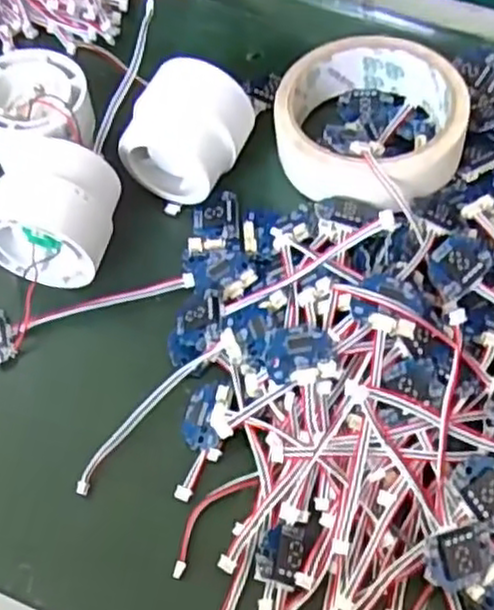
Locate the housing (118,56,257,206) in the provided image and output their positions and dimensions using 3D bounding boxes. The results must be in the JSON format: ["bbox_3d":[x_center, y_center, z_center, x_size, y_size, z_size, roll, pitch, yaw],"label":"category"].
[{"bbox_3d":[-0.029,-0.084,0.366,0.057,0.047,0.051,16,63,9],"label":"housing"}]

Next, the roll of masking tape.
[{"bbox_3d":[0.061,-0.092,0.373,0.094,0.033,0.094,0,63,1],"label":"roll of masking tape"}]

